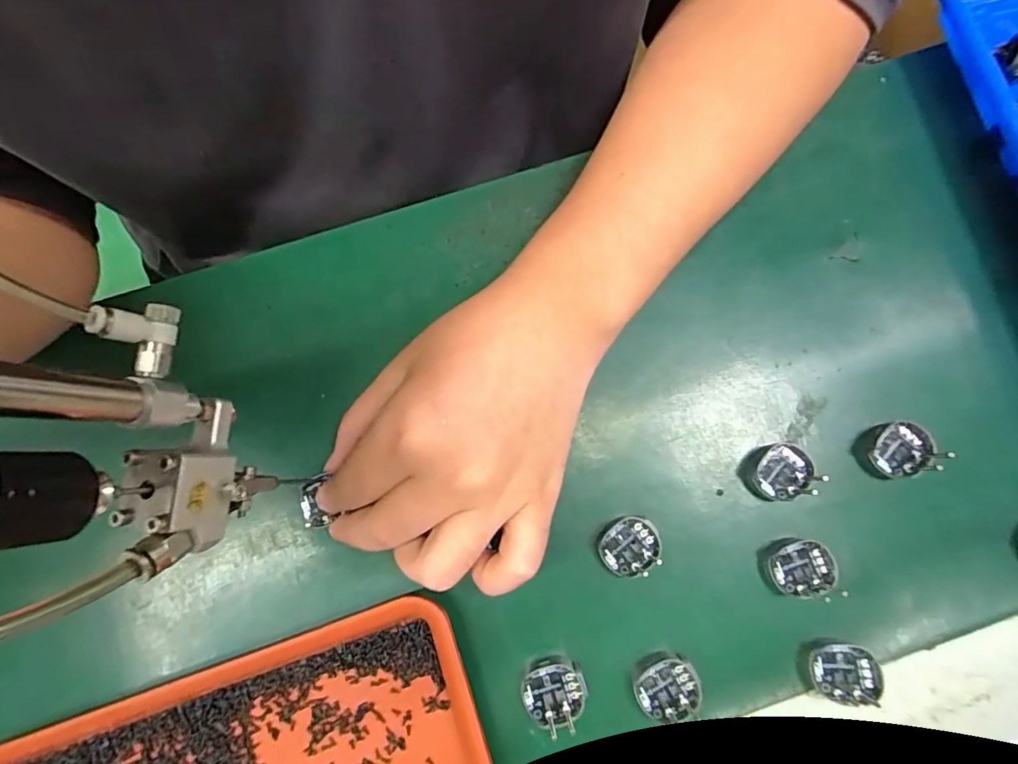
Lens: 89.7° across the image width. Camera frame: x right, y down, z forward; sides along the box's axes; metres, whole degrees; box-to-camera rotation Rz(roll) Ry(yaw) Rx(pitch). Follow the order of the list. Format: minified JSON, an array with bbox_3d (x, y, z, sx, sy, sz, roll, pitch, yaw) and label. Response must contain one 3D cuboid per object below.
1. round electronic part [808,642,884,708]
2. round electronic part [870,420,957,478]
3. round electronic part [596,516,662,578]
[{"bbox_3d":[0.150,0.130,0.230,0.028,0.013,0.024,2,78,1],"label":"round electronic part"},{"bbox_3d":[0.192,0.033,0.248,0.027,0.020,0.025,0,78,0],"label":"round electronic part"},{"bbox_3d":[0.057,0.078,0.244,0.028,0.014,0.026,0,78,0],"label":"round electronic part"}]

